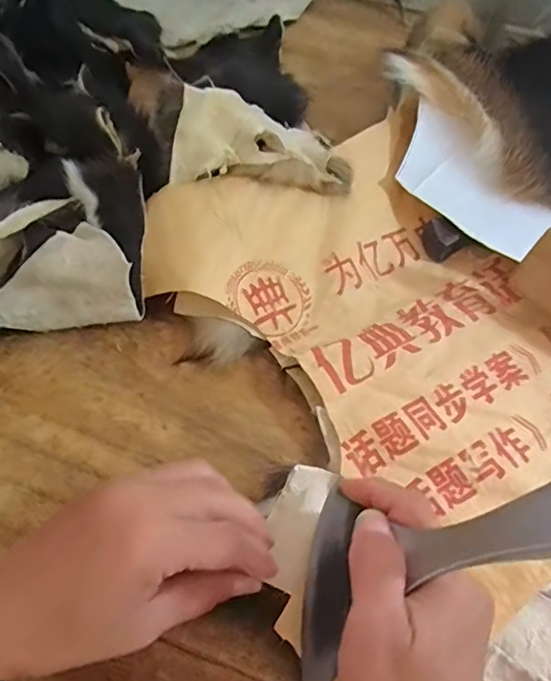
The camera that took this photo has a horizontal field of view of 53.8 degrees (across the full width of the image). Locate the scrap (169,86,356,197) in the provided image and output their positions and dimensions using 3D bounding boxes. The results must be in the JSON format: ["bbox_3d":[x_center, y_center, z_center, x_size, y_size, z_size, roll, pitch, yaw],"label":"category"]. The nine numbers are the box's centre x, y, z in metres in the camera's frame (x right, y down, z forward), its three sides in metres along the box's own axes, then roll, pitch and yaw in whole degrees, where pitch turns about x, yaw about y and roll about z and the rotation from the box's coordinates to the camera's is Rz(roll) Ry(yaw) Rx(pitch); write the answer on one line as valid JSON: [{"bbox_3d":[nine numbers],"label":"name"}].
[{"bbox_3d":[-0.006,-0.133,0.363,0.125,0.051,0.056,7,61,-23],"label":"scrap"}]

